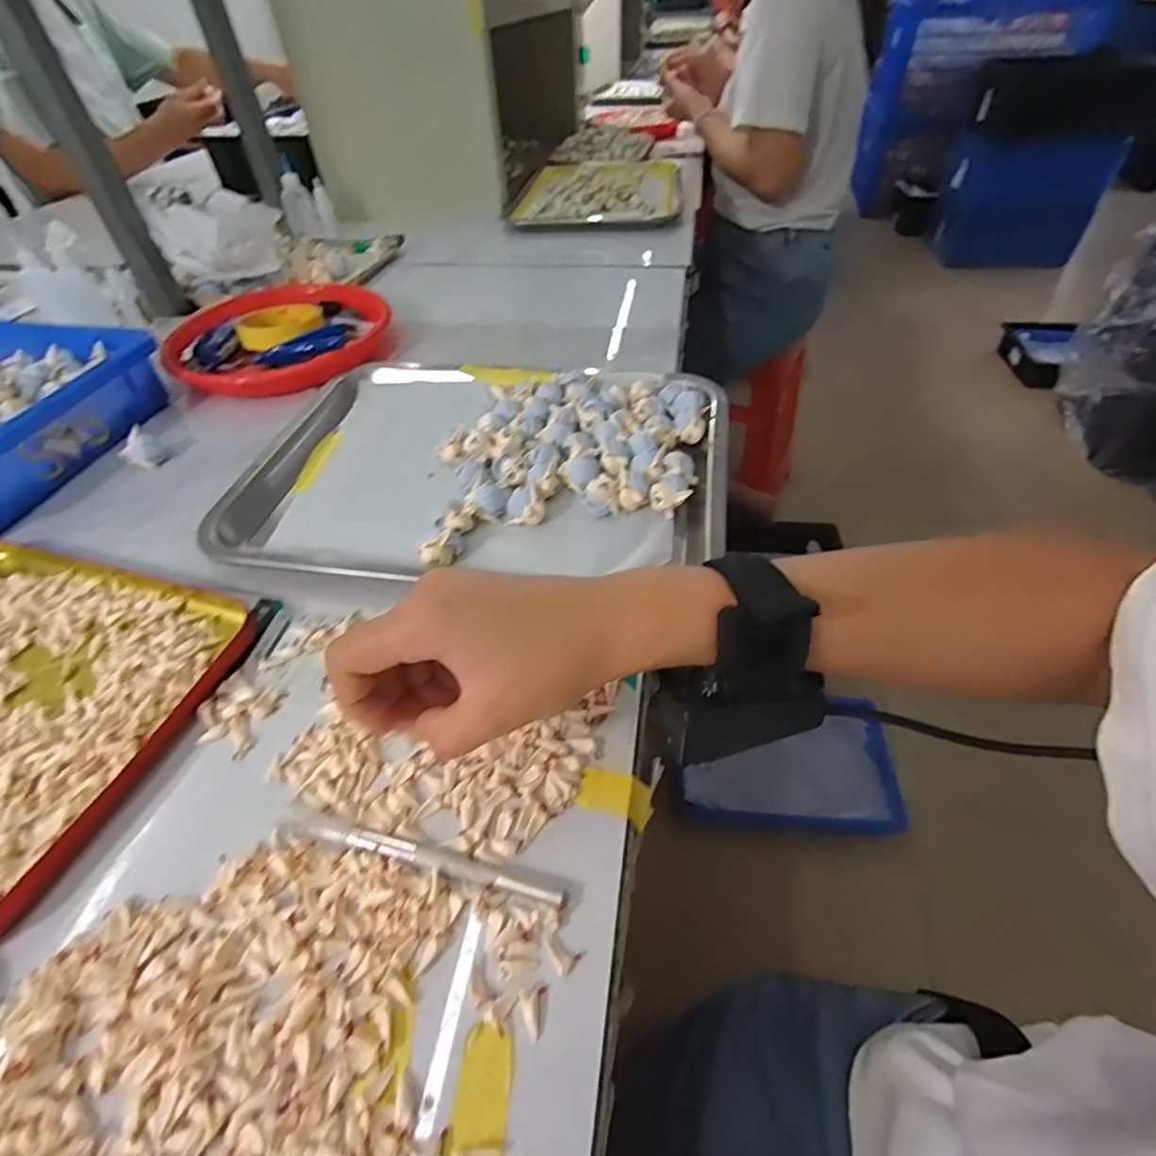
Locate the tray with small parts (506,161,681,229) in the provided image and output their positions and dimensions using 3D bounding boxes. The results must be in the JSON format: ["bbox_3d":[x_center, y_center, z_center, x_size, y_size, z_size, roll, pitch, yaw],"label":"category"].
[{"bbox_3d":[0.034,-0.643,0.966,0.257,0.028,0.370,3,47,7],"label":"tray with small parts"}]

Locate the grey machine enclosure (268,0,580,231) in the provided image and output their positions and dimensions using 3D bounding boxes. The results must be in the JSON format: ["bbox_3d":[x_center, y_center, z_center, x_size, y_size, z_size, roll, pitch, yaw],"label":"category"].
[{"bbox_3d":[-0.193,-0.883,1.052,0.318,0.273,0.619,7,48,11],"label":"grey machine enclosure"}]

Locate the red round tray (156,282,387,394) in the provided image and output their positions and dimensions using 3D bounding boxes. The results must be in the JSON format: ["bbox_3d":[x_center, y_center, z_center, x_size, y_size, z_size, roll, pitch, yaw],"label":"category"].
[{"bbox_3d":[-0.308,-0.251,0.613,0.201,0.034,0.201,-2,47,2],"label":"red round tray"}]

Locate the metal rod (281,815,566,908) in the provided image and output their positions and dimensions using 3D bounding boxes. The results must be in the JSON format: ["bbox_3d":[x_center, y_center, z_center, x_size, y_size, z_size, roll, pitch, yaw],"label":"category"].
[{"bbox_3d":[-0.071,0.125,0.266,0.134,0.004,0.009,9,48,13],"label":"metal rod"}]

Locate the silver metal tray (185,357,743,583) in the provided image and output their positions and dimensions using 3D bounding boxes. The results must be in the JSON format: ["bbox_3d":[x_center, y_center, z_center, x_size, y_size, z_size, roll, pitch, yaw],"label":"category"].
[{"bbox_3d":[-0.071,-0.095,0.457,0.353,0.028,0.258,1,47,5],"label":"silver metal tray"}]

